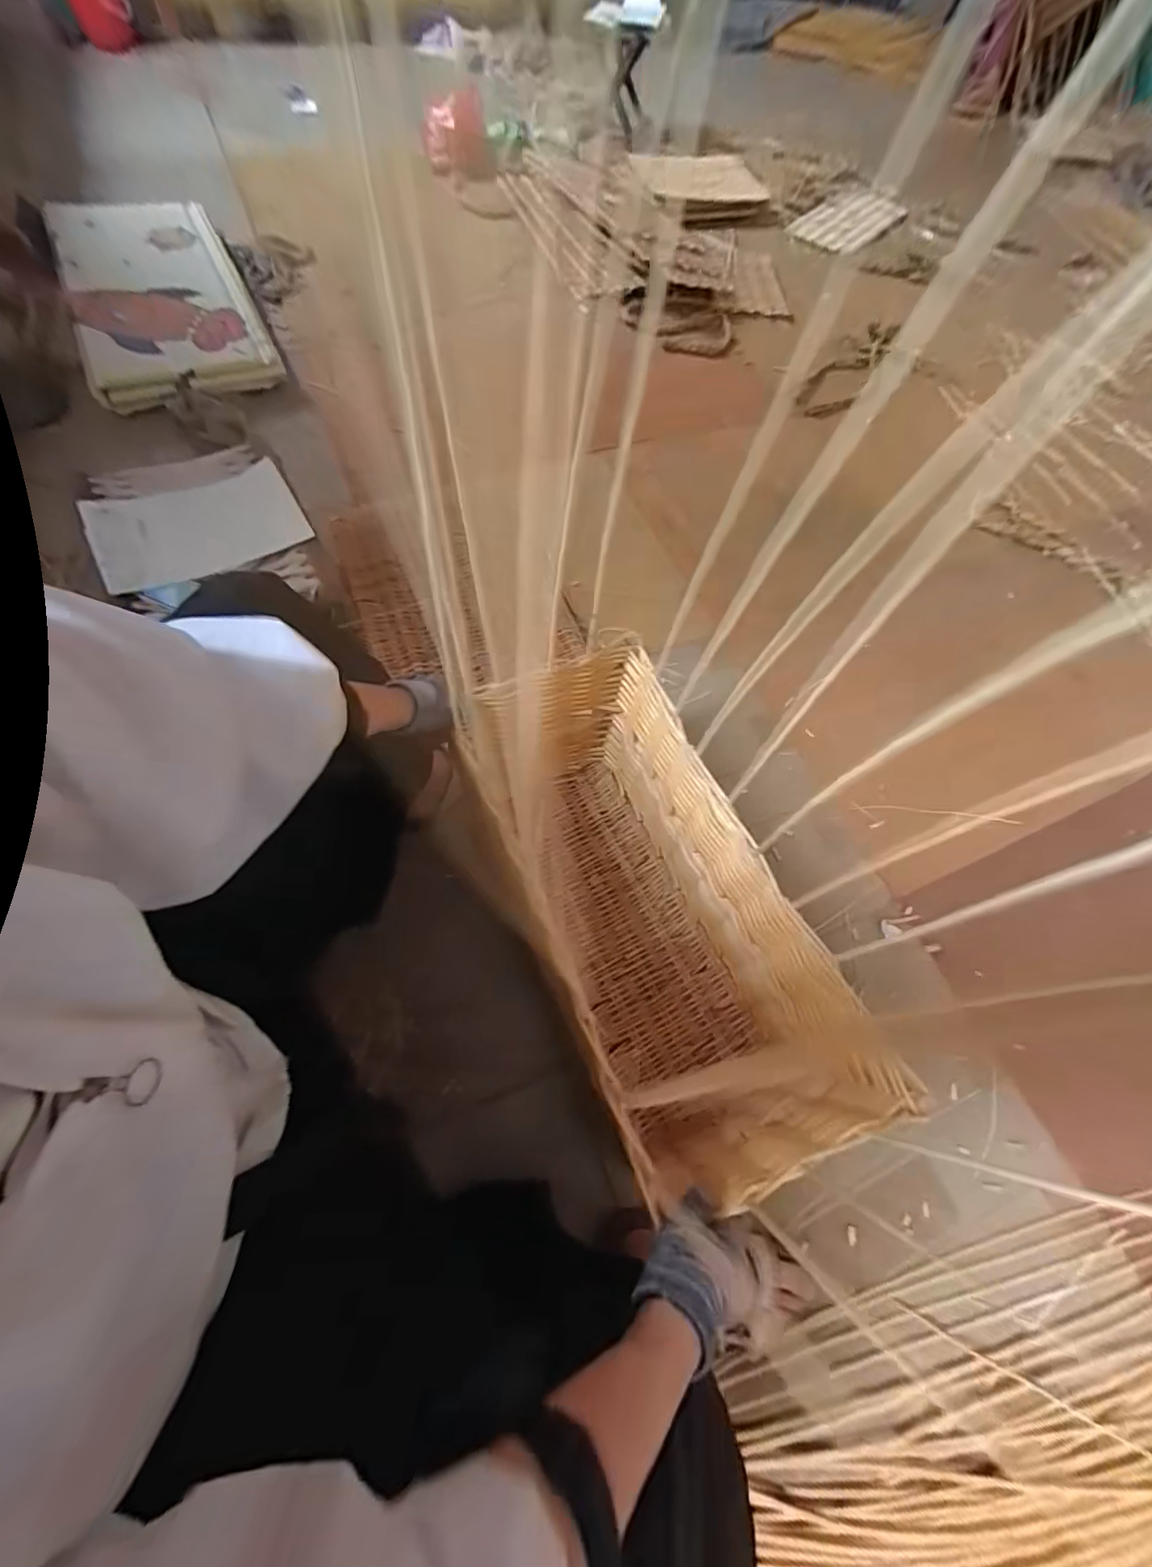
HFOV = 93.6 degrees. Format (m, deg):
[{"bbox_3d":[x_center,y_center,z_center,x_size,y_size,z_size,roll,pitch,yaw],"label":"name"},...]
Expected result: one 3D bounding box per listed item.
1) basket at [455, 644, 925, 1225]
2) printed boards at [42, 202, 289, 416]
[{"bbox_3d":[0.072,0.154,0.678,0.249,0.309,0.535,-24,69,-11],"label":"basket"},{"bbox_3d":[-0.957,-1.140,1.226,0.371,0.059,0.740,-23,74,-16],"label":"printed boards"}]

